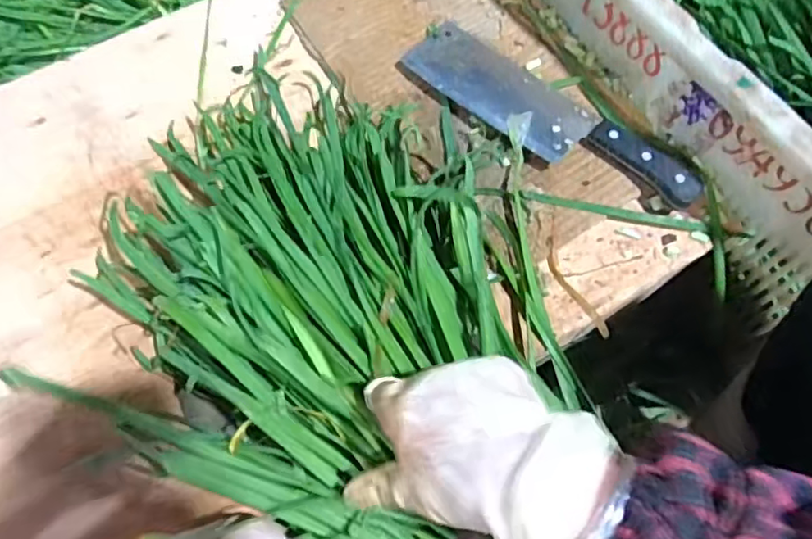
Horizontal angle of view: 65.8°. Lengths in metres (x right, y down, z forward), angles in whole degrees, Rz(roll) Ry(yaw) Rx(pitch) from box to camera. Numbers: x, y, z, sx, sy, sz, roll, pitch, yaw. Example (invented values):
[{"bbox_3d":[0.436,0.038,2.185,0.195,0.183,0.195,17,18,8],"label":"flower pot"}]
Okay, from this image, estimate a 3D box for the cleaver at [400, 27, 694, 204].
[{"bbox_3d":[0.123,-0.134,0.541,0.268,0.020,0.078,34,71,13],"label":"cleaver"}]

